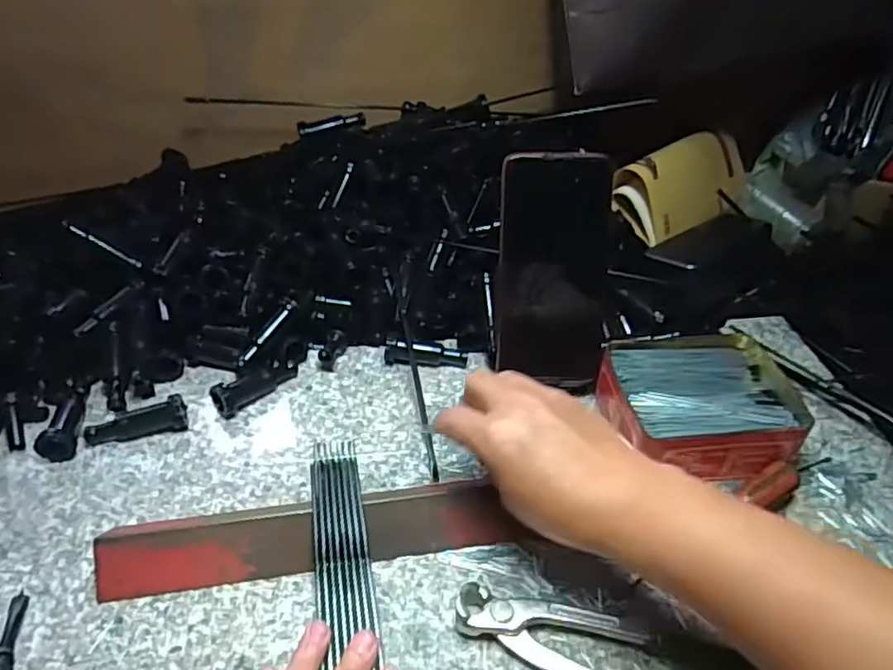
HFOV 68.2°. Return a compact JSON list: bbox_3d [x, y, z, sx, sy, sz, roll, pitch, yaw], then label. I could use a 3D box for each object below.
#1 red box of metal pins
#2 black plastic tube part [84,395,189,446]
[{"bbox_3d":[0.182,0.050,0.477,0.133,0.040,0.114,-5,41,-9],"label":"red box of metal pins"},{"bbox_3d":[-0.218,0.063,0.464,0.068,0.023,0.018,-12,42,-17],"label":"black plastic tube part"}]

